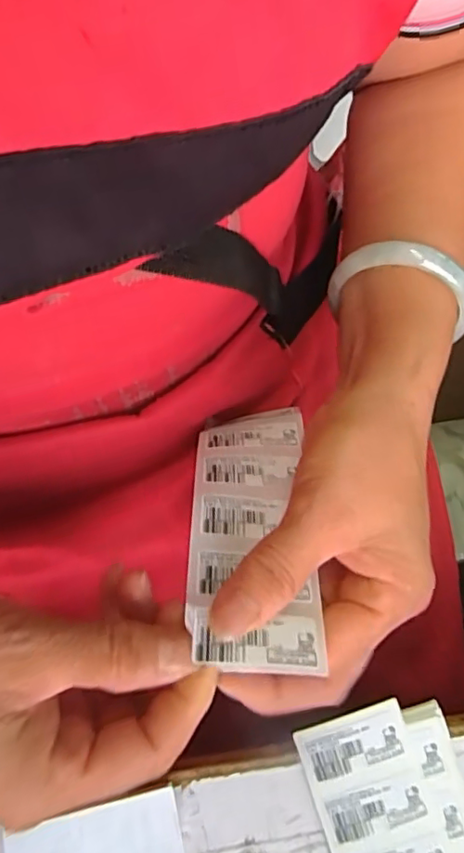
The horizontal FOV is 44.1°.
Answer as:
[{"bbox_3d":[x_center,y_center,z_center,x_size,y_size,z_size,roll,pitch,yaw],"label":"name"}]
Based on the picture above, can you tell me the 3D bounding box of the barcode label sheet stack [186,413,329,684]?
[{"bbox_3d":[0.008,0.036,0.246,0.049,0.009,0.132,6,46,-4],"label":"barcode label sheet stack"}]

